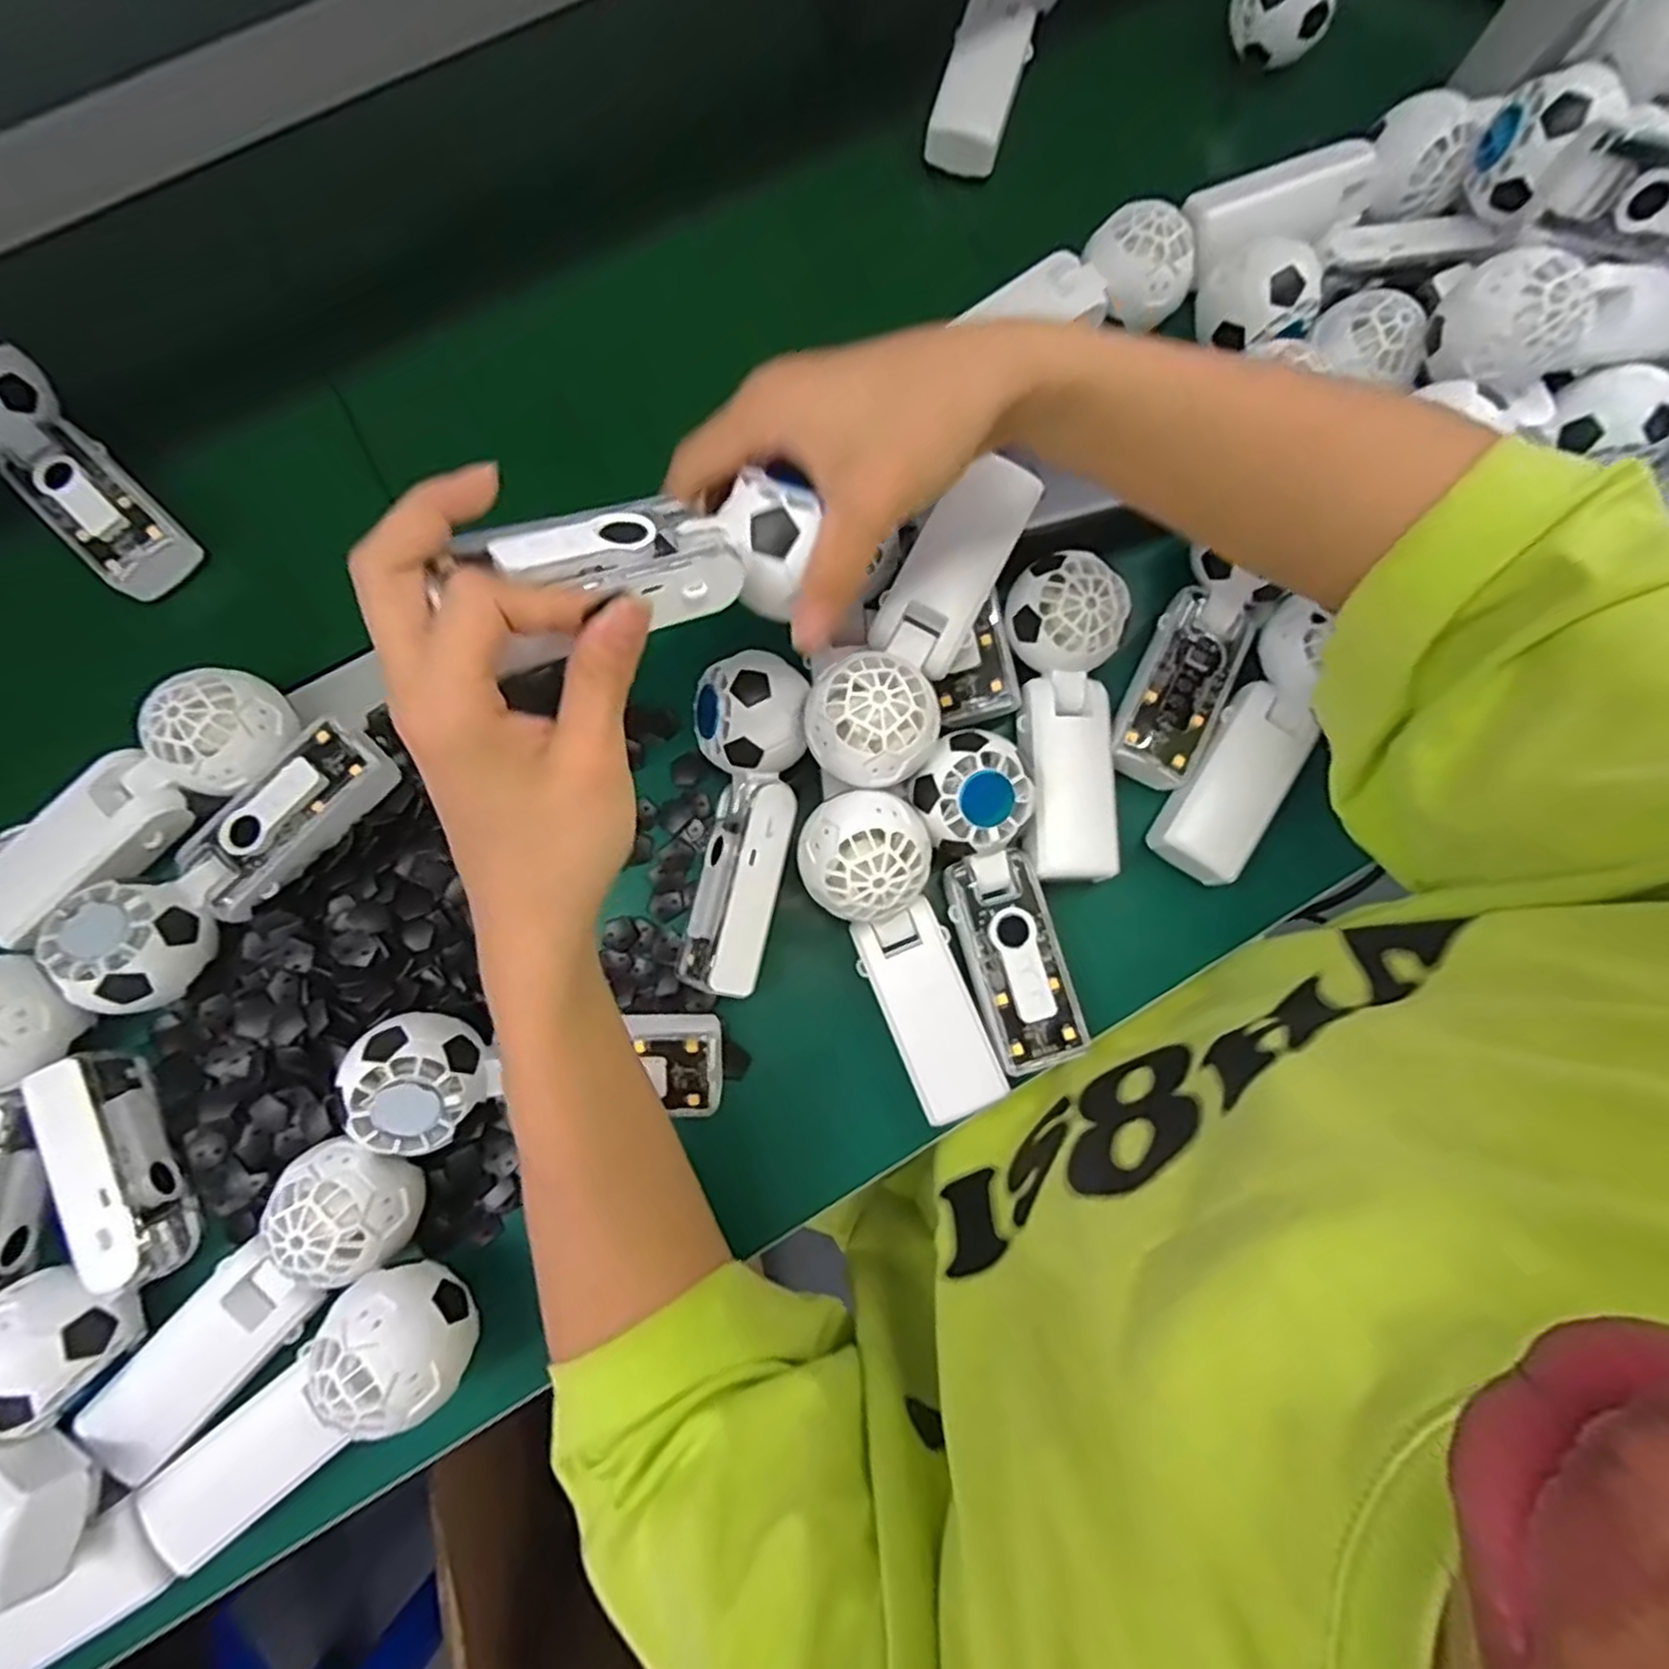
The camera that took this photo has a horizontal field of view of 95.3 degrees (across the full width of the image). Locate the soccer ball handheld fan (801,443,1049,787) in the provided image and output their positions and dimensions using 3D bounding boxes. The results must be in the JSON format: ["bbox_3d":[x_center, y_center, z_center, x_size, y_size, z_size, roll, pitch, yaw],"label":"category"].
[{"bbox_3d":[0.044,-0.104,0.370,0.057,0.047,0.170,27,81,4],"label":"soccer ball handheld fan"}]

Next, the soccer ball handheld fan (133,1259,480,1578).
[{"bbox_3d":[-0.236,0.259,0.341,0.164,0.054,0.062,-39,82,13],"label":"soccer ball handheld fan"}]

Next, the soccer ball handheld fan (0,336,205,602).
[{"bbox_3d":[-0.431,-0.204,0.421,0.057,0.027,0.157,-44,99,-8],"label":"soccer ball handheld fan"}]

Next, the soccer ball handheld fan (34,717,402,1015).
[{"bbox_3d":[-0.299,0.009,0.373,0.053,0.043,0.163,41,82,7],"label":"soccer ball handheld fan"}]

